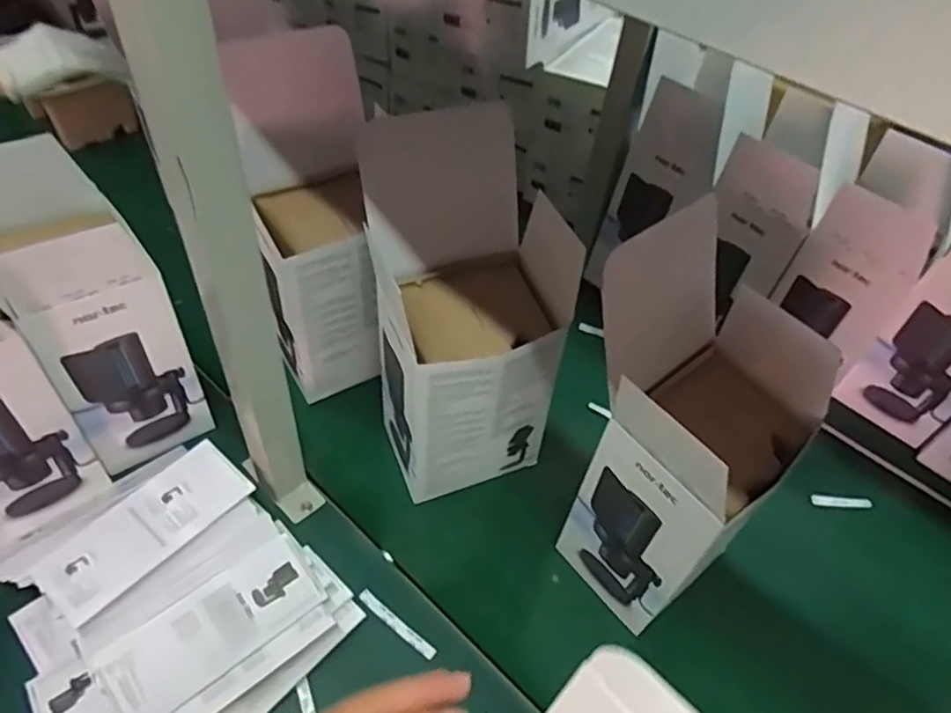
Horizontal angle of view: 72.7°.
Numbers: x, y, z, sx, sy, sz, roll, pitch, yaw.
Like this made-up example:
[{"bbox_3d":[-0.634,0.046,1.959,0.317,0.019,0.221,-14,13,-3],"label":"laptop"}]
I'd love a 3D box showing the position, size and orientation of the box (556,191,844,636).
[{"bbox_3d":[0.174,0.065,0.570,0.162,0.306,0.176,-31,57,-28],"label":"box"}]

